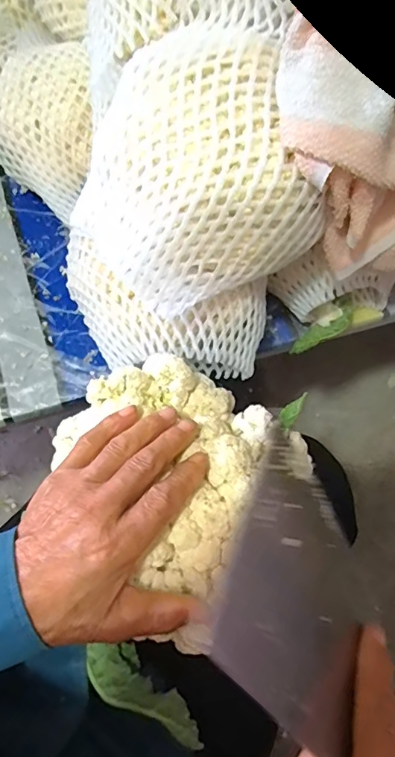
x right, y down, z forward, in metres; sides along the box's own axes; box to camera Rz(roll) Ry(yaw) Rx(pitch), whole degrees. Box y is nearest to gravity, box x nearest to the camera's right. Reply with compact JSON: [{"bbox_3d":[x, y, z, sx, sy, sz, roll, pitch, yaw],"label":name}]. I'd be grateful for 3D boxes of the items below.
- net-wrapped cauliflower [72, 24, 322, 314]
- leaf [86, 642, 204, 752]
[{"bbox_3d":[-0.013,-0.157,0.359,0.154,0.124,0.168,1,65,-3],"label":"net-wrapped cauliflower"},{"bbox_3d":[-0.038,0.216,0.326,0.093,0.028,0.036,20,63,31],"label":"leaf"}]

